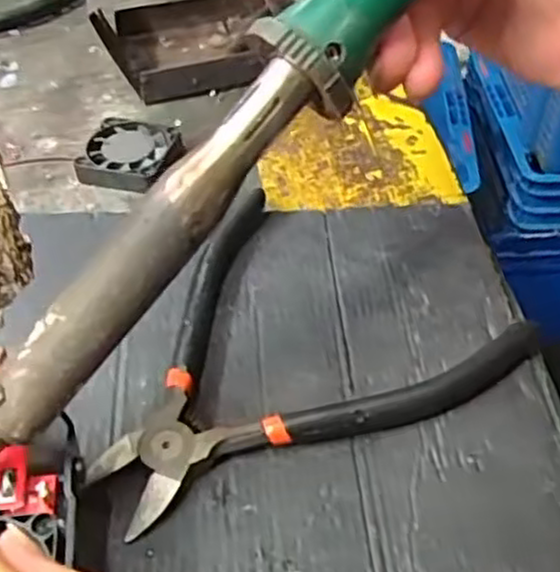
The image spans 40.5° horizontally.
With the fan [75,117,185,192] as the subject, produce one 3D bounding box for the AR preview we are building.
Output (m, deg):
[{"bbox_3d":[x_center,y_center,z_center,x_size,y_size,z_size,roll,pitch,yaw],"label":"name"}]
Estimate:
[{"bbox_3d":[-0.070,-0.062,0.359,0.042,0.011,0.042,-1,50,1],"label":"fan"}]

